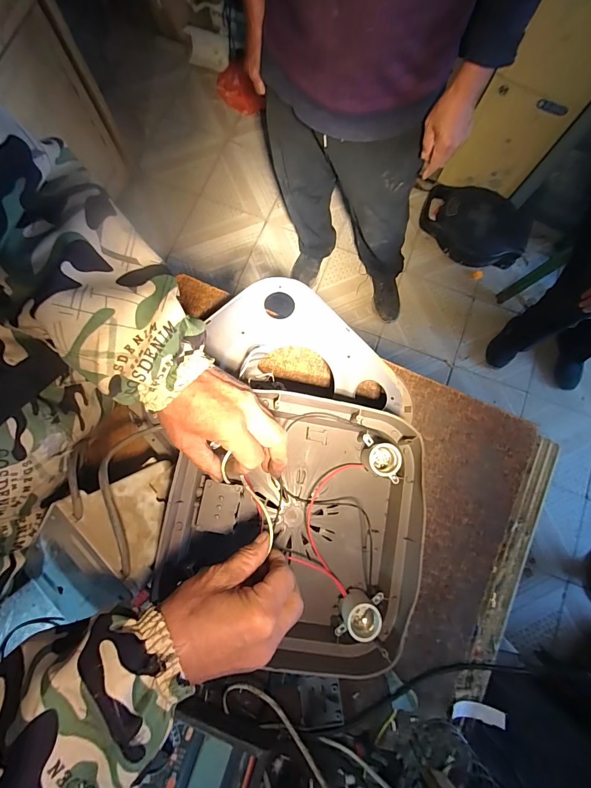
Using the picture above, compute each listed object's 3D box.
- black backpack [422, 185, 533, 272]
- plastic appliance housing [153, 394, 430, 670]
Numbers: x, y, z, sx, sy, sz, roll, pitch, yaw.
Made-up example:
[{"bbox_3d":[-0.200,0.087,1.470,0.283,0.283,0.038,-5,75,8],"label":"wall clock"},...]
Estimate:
[{"bbox_3d":[0.674,-0.633,1.371,0.391,0.114,0.272,19,80,2],"label":"black backpack"},{"bbox_3d":[0.001,0.136,0.397,0.271,0.067,0.265,9,79,1],"label":"plastic appliance housing"}]

